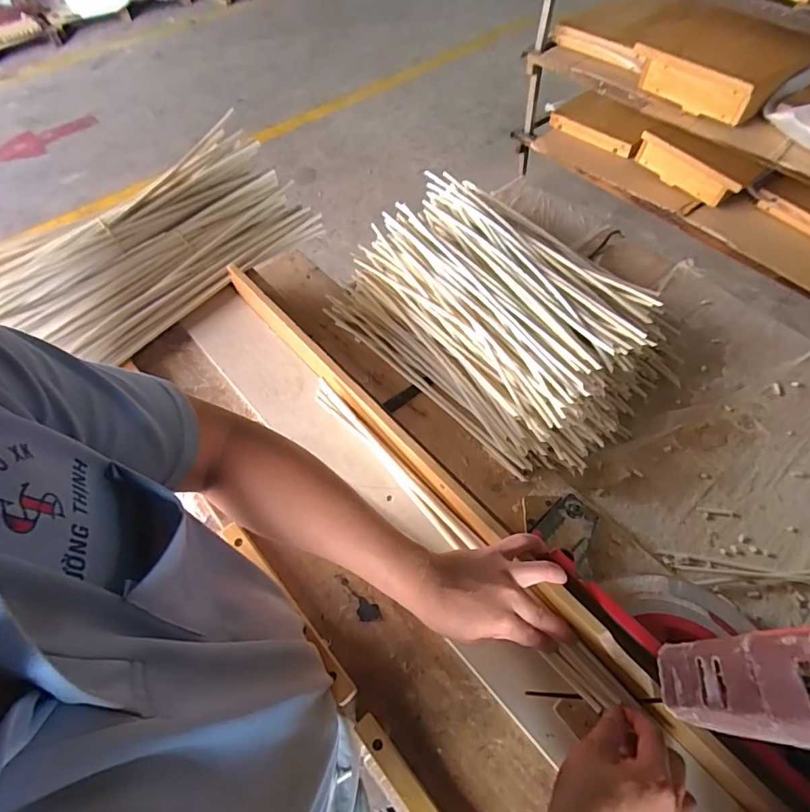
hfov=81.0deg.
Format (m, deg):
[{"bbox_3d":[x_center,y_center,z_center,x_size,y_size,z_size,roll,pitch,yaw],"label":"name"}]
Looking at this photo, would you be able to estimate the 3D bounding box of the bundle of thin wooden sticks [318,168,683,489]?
[{"bbox_3d":[0.162,-0.165,0.832,0.397,0.131,0.547,-38,64,-20],"label":"bundle of thin wooden sticks"}]

